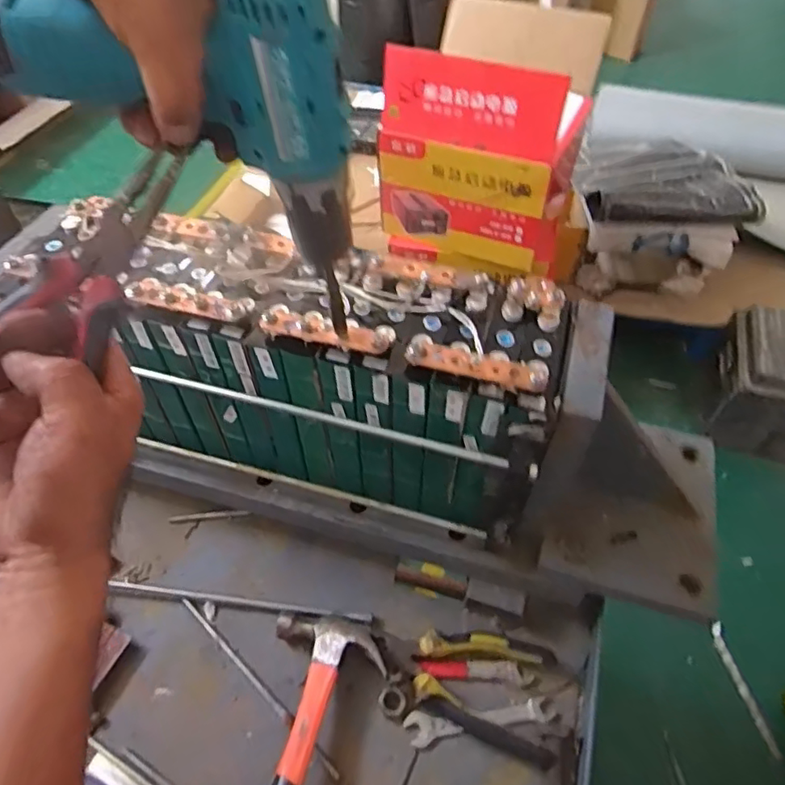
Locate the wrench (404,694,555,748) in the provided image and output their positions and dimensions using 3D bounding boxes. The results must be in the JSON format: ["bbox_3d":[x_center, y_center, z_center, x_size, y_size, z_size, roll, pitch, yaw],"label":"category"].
[{"bbox_3d":[0.082,0.312,0.567,0.137,0.009,0.028,-8,52,-5],"label":"wrench"}]

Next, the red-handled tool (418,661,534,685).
[{"bbox_3d":[0.084,0.279,0.594,0.110,0.016,0.019,2,52,2],"label":"red-handled tool"}]

